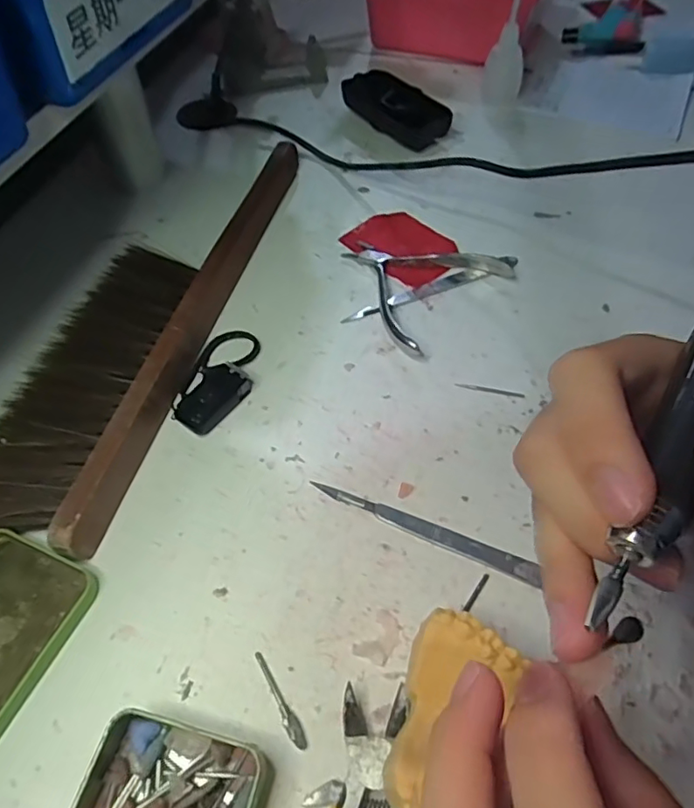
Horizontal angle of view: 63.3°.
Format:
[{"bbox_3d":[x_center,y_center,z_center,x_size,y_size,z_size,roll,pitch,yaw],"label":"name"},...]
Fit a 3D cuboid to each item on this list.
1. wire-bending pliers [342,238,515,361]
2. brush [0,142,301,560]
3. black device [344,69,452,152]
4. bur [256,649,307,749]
[{"bbox_3d":[0.044,-0.091,0.396,0.105,0.014,0.104,-39,62,-23],"label":"wire-bending pliers"},{"bbox_3d":[-0.129,-0.072,0.382,0.093,0.029,0.351,9,55,9],"label":"brush"},{"bbox_3d":[0.044,-0.268,0.514,0.048,0.028,0.116,-29,58,-17],"label":"black device"},{"bbox_3d":[-0.031,0.130,0.249,0.006,0.004,0.044,-30,58,-17],"label":"bur"}]

